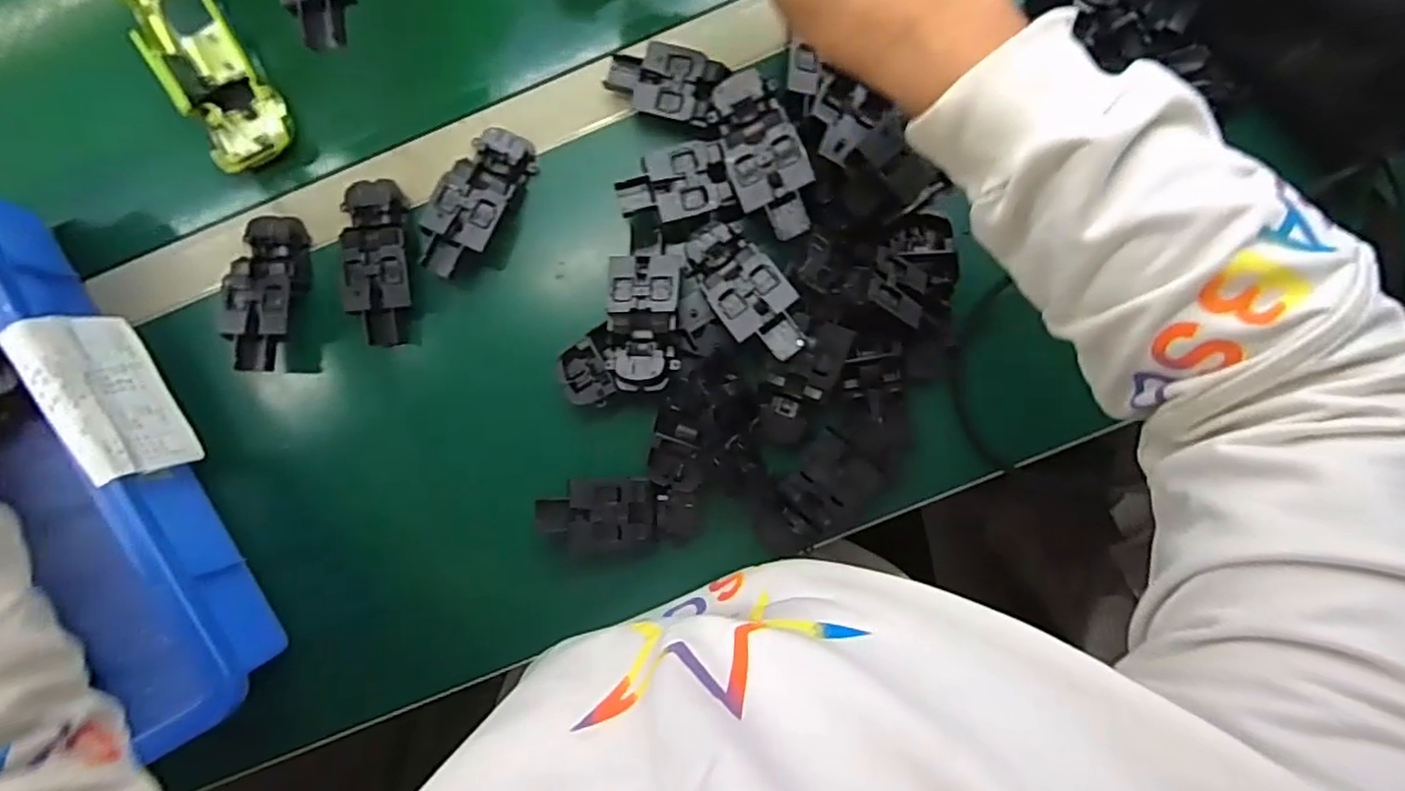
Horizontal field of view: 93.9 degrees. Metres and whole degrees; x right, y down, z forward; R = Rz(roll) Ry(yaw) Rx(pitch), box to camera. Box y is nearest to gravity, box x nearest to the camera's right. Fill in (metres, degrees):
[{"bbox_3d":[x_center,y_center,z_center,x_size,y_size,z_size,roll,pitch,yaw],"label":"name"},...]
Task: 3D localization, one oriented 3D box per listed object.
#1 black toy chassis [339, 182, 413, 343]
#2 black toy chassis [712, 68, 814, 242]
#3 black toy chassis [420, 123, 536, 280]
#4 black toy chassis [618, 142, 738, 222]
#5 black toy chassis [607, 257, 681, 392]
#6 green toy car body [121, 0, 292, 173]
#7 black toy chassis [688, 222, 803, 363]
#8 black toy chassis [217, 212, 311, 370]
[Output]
[{"bbox_3d":[-0.203,-0.084,0.417,0.041,0.022,0.103,-5,92,7],"label":"black toy chassis"},{"bbox_3d":[0.036,-0.140,0.382,0.042,0.015,0.097,-21,90,7],"label":"black toy chassis"},{"bbox_3d":[-0.141,-0.121,0.409,0.044,0.017,0.099,28,80,4],"label":"black toy chassis"},{"bbox_3d":[-0.018,-0.127,0.398,0.067,0.014,0.042,-19,91,7],"label":"black toy chassis"},{"bbox_3d":[-0.036,-0.044,0.397,0.043,0.019,0.081,1,93,6],"label":"black toy chassis"},{"bbox_3d":[-0.317,-0.215,0.420,0.059,0.038,0.135,-24,104,7],"label":"green toy car body"},{"bbox_3d":[0.025,-0.064,0.395,0.043,0.016,0.095,-38,69,7],"label":"black toy chassis"},{"bbox_3d":[-0.276,-0.066,0.418,0.040,0.025,0.100,4,78,6],"label":"black toy chassis"}]

